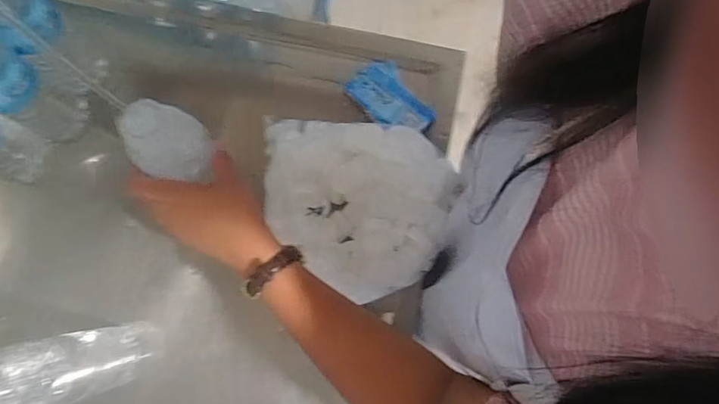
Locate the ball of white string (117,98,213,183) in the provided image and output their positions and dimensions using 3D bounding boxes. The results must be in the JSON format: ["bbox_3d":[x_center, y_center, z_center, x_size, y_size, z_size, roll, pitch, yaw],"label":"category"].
[{"bbox_3d":[-0.155,-0.050,0.386,0.045,0.084,0.047,-3,79,-1],"label":"ball of white string"}]

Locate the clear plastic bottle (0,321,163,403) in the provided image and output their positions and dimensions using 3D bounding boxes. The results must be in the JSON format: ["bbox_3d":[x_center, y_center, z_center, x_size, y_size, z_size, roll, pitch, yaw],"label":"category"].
[{"bbox_3d":[-0.249,0.142,0.426,0.050,0.198,0.061,-26,80,-5],"label":"clear plastic bottle"}]

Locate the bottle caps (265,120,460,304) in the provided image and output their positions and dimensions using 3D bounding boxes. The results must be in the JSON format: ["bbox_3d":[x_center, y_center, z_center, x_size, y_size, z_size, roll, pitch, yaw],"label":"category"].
[{"bbox_3d":[0.001,0.007,0.516,0.210,0.057,0.195,0,79,0],"label":"bottle caps"}]

